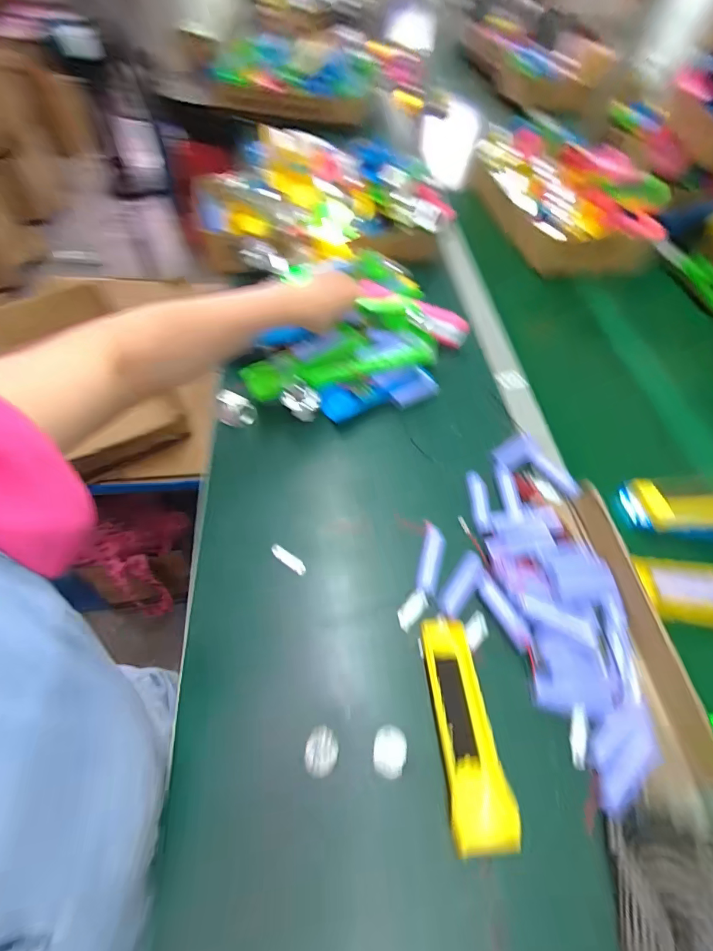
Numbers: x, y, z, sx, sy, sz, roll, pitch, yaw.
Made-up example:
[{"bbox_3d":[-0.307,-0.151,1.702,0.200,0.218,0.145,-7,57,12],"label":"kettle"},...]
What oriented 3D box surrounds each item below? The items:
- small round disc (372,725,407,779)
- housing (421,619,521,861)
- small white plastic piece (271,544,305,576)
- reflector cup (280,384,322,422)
[{"bbox_3d":[0.028,0.229,0.362,0.027,0.004,0.036,8,54,1],"label":"small round disc"},{"bbox_3d":[0.090,0.206,0.363,0.049,0.022,0.166,-2,55,-5],"label":"housing"},{"bbox_3d":[-0.071,0.087,0.455,0.045,0.009,0.012,32,58,18],"label":"small white plastic piece"},{"bbox_3d":[-0.070,-0.095,0.560,0.047,0.030,0.034,7,54,1],"label":"reflector cup"}]

